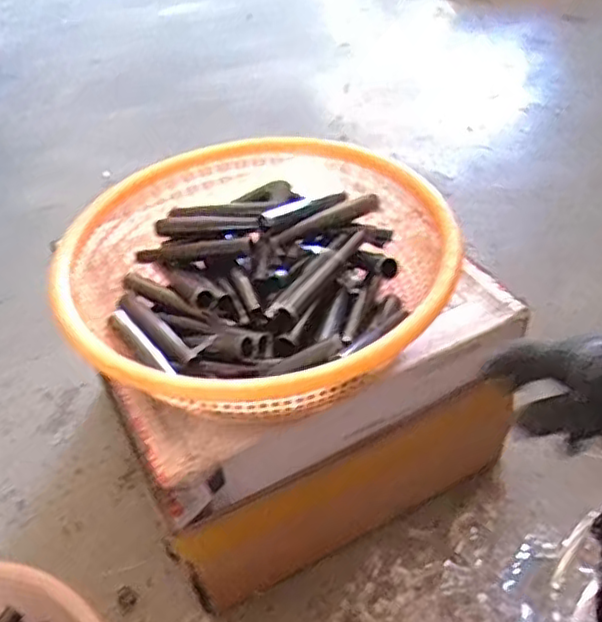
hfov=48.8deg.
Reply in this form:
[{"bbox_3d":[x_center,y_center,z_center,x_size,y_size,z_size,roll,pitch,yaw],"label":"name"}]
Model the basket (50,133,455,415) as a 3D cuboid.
[{"bbox_3d":[-0.049,-0.045,0.720,0.393,0.109,0.360,-3,45,3],"label":"basket"}]

